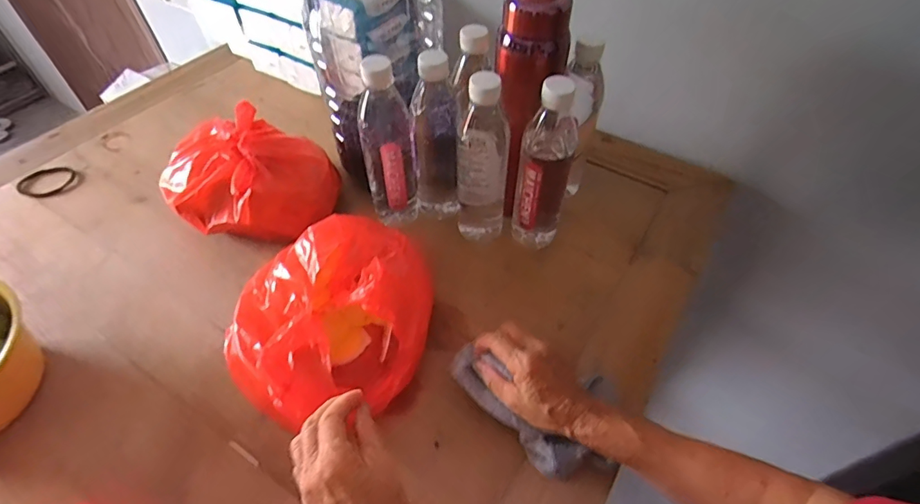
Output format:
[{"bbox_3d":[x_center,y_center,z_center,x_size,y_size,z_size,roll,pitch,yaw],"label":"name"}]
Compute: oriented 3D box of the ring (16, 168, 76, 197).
[{"bbox_3d":[-0.609,-0.104,0.687,0.077,0.005,0.061,9,50,7],"label":"ring"}]

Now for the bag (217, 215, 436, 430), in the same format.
[{"bbox_3d":[-0.135,0.069,0.490,0.205,0.111,0.207,-9,50,-7],"label":"bag"}]

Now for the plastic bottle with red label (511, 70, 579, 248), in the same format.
[{"bbox_3d":[0.102,-0.098,0.542,0.065,0.222,0.067,11,51,9],"label":"plastic bottle with red label"}]

